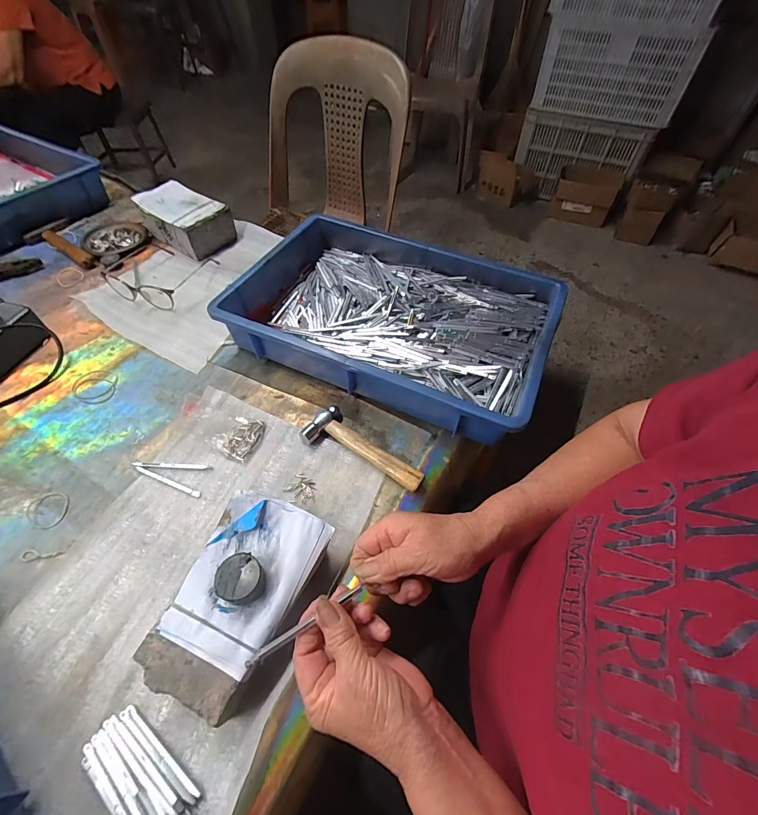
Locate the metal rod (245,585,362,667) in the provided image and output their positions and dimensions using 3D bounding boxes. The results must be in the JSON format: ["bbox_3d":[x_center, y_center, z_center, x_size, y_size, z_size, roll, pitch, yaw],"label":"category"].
[{"bbox_3d":[-0.051,0.155,0.272,0.090,0.005,0.006,-25,59,-23],"label":"metal rod"}]

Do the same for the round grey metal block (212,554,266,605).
[{"bbox_3d":[-0.120,0.148,0.328,0.038,0.020,0.037,1,53,-1],"label":"round grey metal block"}]

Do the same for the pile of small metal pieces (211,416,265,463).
[{"bbox_3d":[-0.176,0.034,0.472,0.048,0.017,0.060,18,55,12],"label":"pile of small metal pieces"}]

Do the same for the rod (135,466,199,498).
[{"bbox_3d":[-0.246,0.086,0.440,0.089,0.006,0.006,18,55,12],"label":"rod"}]

